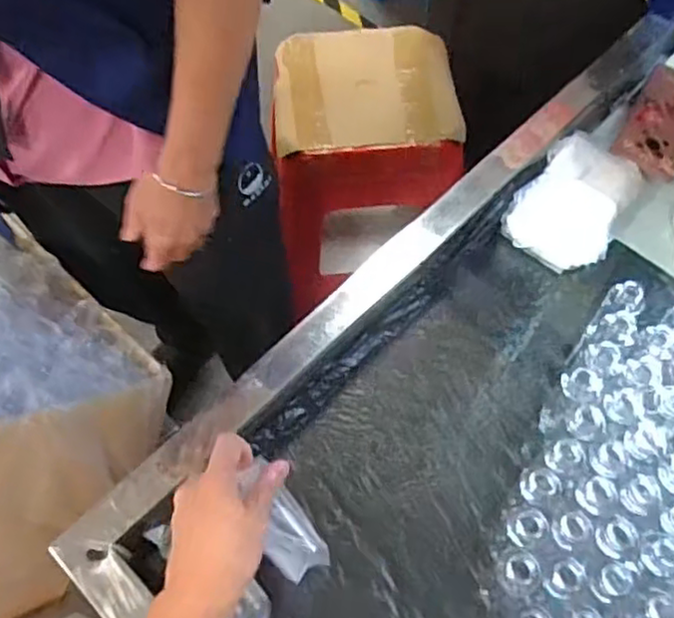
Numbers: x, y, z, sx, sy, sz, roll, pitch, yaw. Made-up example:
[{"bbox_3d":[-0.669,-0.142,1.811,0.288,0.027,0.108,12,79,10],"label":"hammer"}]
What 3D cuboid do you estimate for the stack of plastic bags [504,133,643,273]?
[{"bbox_3d":[0.261,-0.121,0.748,0.104,0.027,0.165,28,64,16],"label":"stack of plastic bags"}]

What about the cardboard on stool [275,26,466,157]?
[{"bbox_3d":[0.047,-0.382,1.156,0.301,0.040,0.290,-3,60,-1],"label":"cardboard on stool"}]

